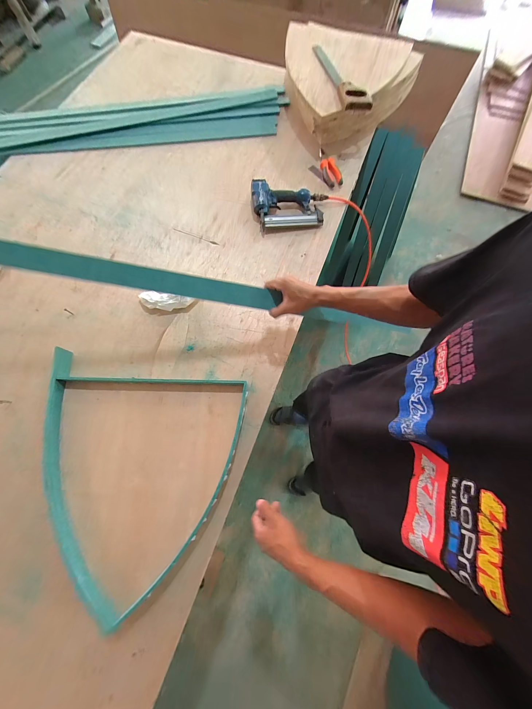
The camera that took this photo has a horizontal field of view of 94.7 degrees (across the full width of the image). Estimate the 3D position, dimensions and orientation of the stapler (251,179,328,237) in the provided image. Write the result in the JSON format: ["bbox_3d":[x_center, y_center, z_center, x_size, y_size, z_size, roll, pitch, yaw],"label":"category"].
[{"bbox_3d":[0.079,-0.496,0.817,0.246,0.069,0.168,-9,73,-5],"label":"stapler"}]

